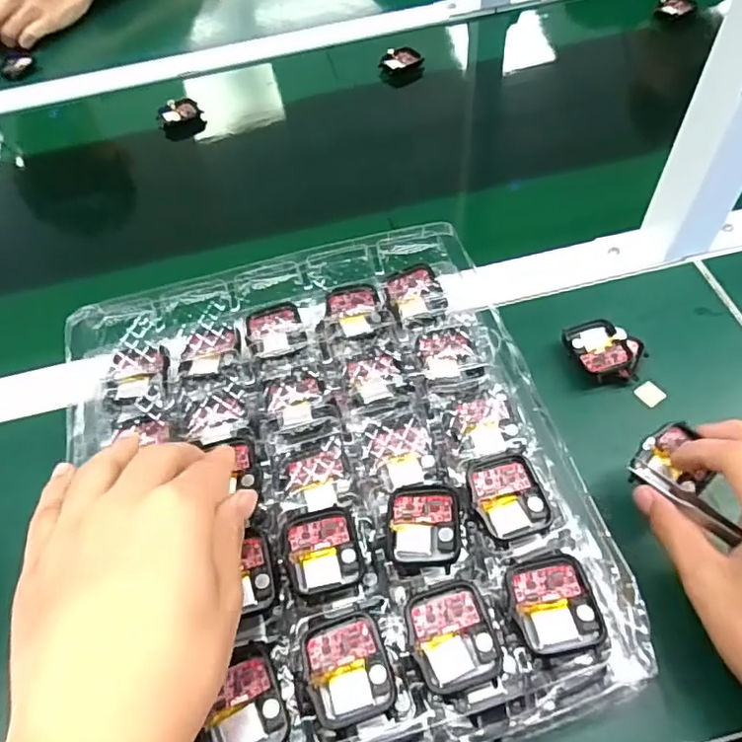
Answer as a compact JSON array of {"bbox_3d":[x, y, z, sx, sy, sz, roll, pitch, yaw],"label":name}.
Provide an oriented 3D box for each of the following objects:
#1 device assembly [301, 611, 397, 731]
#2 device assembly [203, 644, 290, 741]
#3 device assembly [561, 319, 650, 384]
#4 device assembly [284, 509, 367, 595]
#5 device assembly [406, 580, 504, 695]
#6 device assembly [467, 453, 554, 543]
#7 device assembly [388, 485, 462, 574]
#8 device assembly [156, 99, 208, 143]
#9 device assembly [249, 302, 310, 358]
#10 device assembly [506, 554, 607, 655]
[{"bbox_3d":[-0.010,0.135,0.262,0.036,0.010,0.042,-17,56,-6],"label":"device assembly"},{"bbox_3d":[-0.057,0.148,0.259,0.034,0.006,0.042,-20,57,-8],"label":"device assembly"},{"bbox_3d":[0.168,-0.014,0.412,0.050,0.020,0.045,-13,56,-4],"label":"device assembly"},{"bbox_3d":[-0.024,0.092,0.297,0.036,0.006,0.041,-13,56,-4],"label":"device assembly"},{"bbox_3d":[0.037,0.120,0.264,0.037,0.005,0.042,-16,56,-6],"label":"device assembly"},{"bbox_3d":[0.072,0.066,0.306,0.037,0.013,0.043,-14,56,-4],"label":"device assembly"},{"bbox_3d":[0.028,0.080,0.300,0.036,0.012,0.042,1,56,6],"label":"device assembly"},{"bbox_3d":[-0.212,-0.281,0.652,0.048,0.035,0.032,-18,56,-7],"label":"device assembly"},{"bbox_3d":[-0.064,-0.025,0.388,0.037,0.010,0.039,-13,78,-9],"label":"device assembly"},{"bbox_3d":[0.084,0.109,0.271,0.037,0.015,0.041,-11,56,-2],"label":"device assembly"}]

